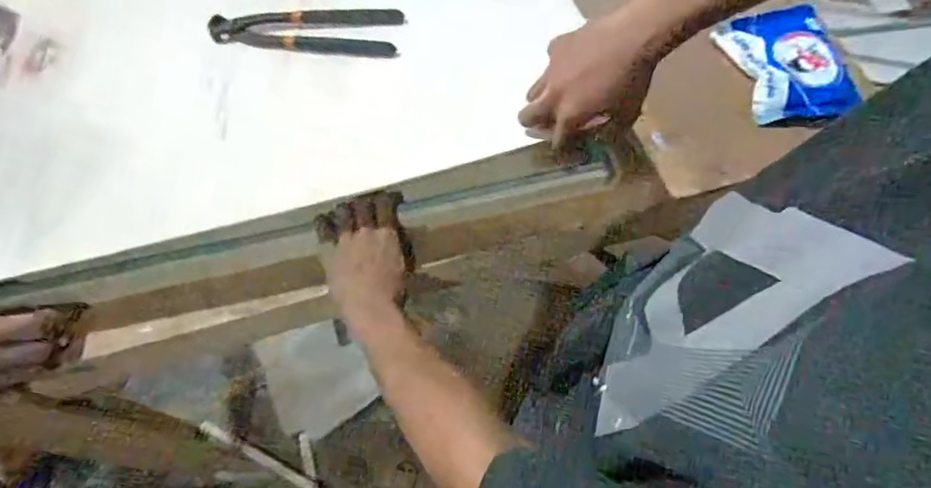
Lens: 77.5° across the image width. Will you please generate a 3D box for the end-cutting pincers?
[{"bbox_3d":[-0.181,-0.252,0.668,0.215,0.025,0.079,7,64,2],"label":"end-cutting pincers"}]

